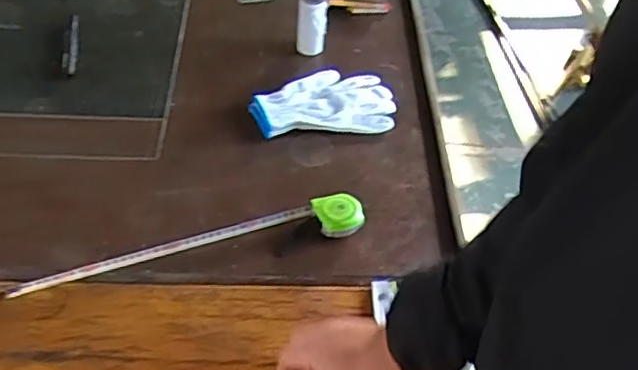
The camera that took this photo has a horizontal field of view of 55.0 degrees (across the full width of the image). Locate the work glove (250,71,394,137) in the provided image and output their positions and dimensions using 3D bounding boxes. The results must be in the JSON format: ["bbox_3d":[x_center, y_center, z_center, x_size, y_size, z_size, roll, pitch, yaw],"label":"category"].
[{"bbox_3d":[0.006,-0.127,0.940,0.213,0.027,0.111,-2,52,-5],"label":"work glove"}]

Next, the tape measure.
[{"bbox_3d":[-0.155,0.075,0.760,0.435,0.032,0.053,-11,53,-12],"label":"tape measure"}]

